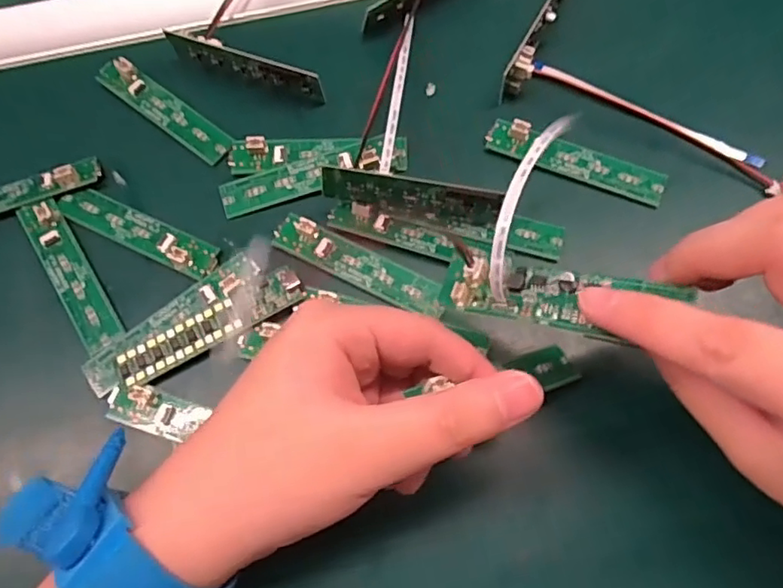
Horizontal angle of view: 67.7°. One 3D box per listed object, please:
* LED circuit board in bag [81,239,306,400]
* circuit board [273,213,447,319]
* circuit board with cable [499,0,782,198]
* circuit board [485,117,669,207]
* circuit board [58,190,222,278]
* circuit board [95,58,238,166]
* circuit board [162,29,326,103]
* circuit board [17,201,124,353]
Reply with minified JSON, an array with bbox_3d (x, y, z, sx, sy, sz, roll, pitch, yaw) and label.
[{"bbox_3d":[-0.086,0.011,0.251,0.094,0.006,0.034,-30,71,-8],"label":"LED circuit board in bag"},{"bbox_3d":[-0.015,-0.013,0.258,0.081,0.006,0.019,25,73,11],"label":"circuit board"},{"bbox_3d":[0.126,-0.102,0.278,0.130,0.024,0.066,23,72,11],"label":"circuit board with cable"},{"bbox_3d":[0.086,-0.064,0.273,0.083,0.009,0.019,20,72,10],"label":"circuit board"},{"bbox_3d":[-0.116,-0.030,0.267,0.080,0.006,0.017,24,73,11],"label":"circuit board"},{"bbox_3d":[-0.113,-0.093,0.289,0.082,0.007,0.017,36,75,14],"label":"circuit board"},{"bbox_3d":[-0.071,-0.113,0.288,0.078,0.022,0.008,21,72,10],"label":"circuit board"},{"bbox_3d":[-0.145,-0.010,0.263,0.018,0.007,0.079,-32,71,-9],"label":"circuit board"}]

